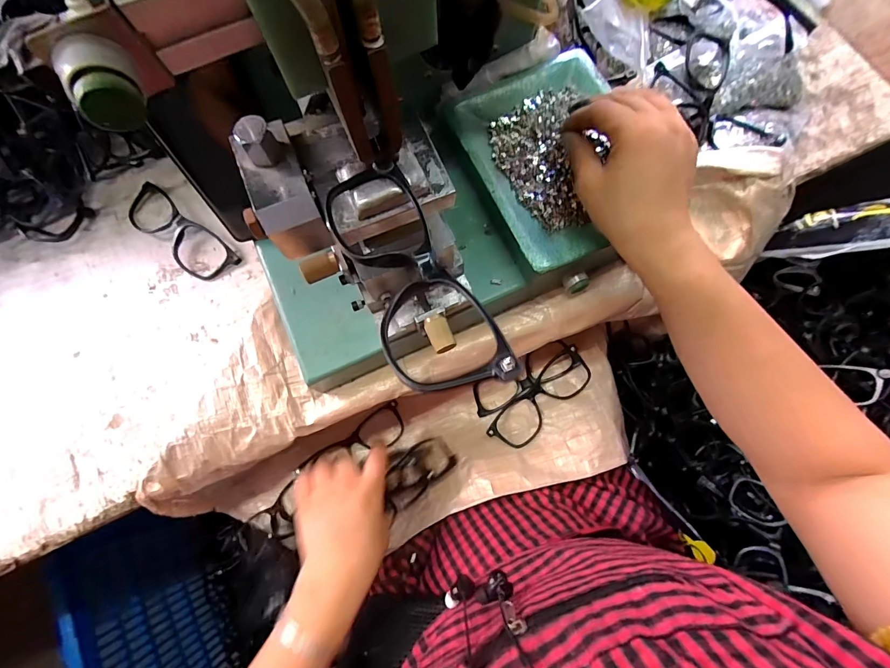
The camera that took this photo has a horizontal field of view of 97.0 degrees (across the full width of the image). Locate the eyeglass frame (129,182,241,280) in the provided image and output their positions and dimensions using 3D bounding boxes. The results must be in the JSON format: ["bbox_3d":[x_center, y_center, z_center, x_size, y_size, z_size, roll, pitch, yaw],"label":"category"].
[{"bbox_3d":[-0.288,-0.109,0.422,0.146,0.016,0.048,39,82,10],"label":"eyeglass frame"}]

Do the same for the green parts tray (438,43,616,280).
[{"bbox_3d":[0.103,-0.163,0.358,0.150,0.021,0.195,-24,78,-4],"label":"green parts tray"}]

